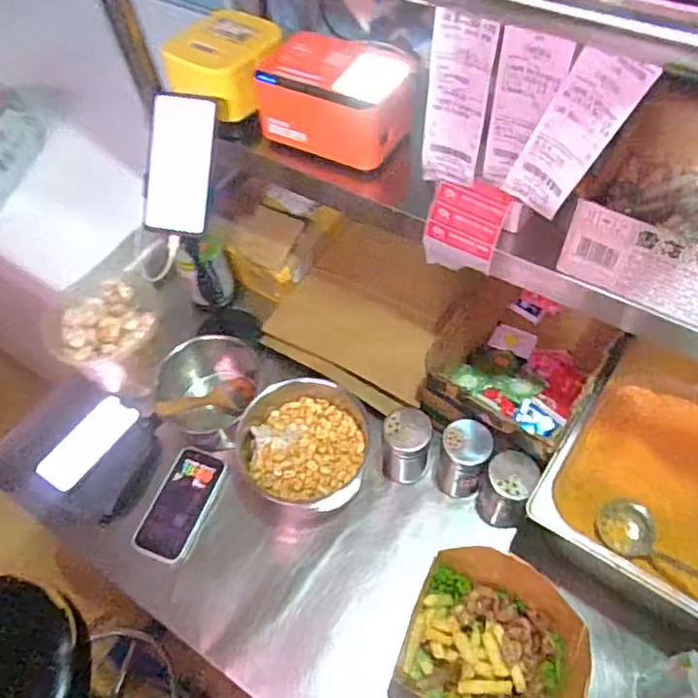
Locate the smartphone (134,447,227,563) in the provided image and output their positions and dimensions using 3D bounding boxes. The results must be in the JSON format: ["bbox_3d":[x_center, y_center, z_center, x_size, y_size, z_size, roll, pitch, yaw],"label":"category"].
[{"bbox_3d":[-0.232,0.211,0.814,0.079,0.016,0.151,16,59,15],"label":"smartphone"}]

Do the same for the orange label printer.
[{"bbox_3d":[-0.014,-0.298,0.714,0.181,0.096,0.097,18,59,16],"label":"orange label printer"}]

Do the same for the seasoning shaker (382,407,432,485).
[{"bbox_3d":[0.079,0.135,0.803,0.062,0.128,0.061,13,58,12],"label":"seasoning shaker"}]

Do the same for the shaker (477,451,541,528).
[{"bbox_3d":[0.200,0.183,0.756,0.055,0.131,0.054,-2,56,3],"label":"shaker"}]

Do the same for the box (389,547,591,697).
[{"bbox_3d":[0.159,0.347,0.665,0.191,0.091,0.194,21,60,17],"label":"box"}]

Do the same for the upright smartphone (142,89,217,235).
[{"bbox_3d":[-0.207,-0.221,0.714,0.084,0.158,0.013,12,13,8],"label":"upright smartphone"}]

